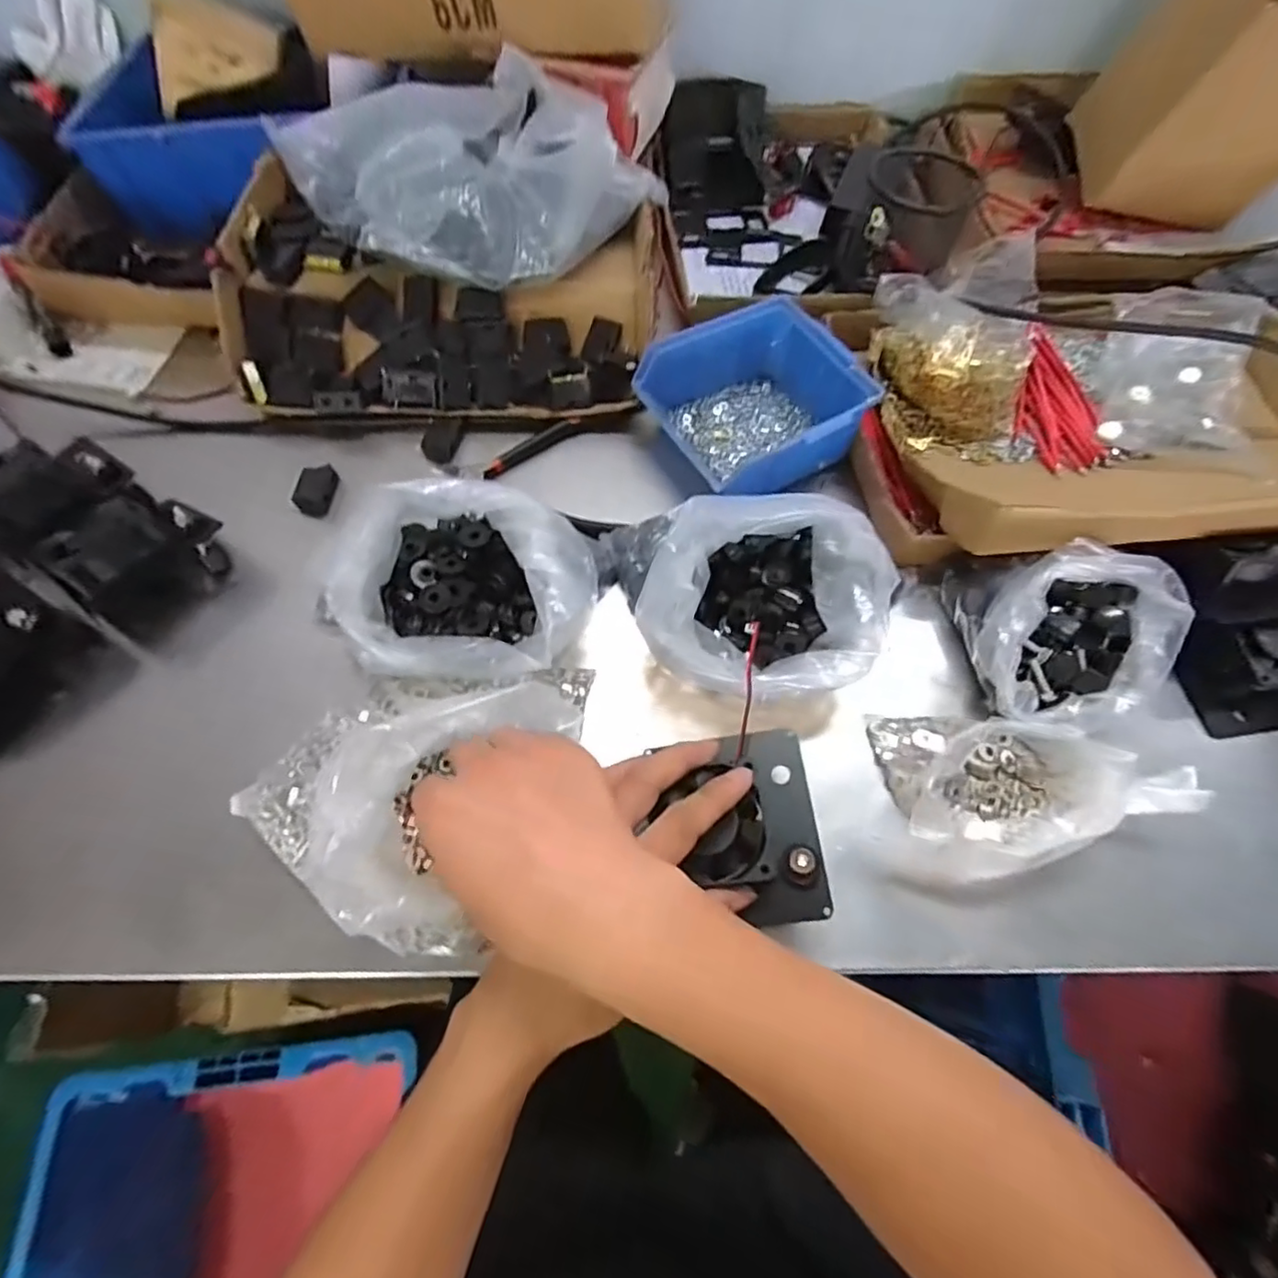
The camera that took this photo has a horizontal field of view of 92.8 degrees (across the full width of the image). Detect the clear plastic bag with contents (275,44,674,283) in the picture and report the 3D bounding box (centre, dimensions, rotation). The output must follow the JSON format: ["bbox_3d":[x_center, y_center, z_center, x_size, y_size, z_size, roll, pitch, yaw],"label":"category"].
[{"bbox_3d":[-0.103,-0.325,0.438,0.244,0.107,0.116,-2,64,-3],"label":"clear plastic bag with contents"}]

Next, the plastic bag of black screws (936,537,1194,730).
[{"bbox_3d":[0.249,-0.003,0.360,0.104,0.069,0.110,6,64,2],"label":"plastic bag of black screws"}]

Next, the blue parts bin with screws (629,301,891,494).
[{"bbox_3d":[0.084,-0.172,0.447,0.130,0.062,0.132,-30,68,-15],"label":"blue parts bin with screws"}]

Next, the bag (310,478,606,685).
[{"bbox_3d":[-0.098,-0.033,0.358,0.140,0.072,0.121,10,64,3],"label":"bag"}]

